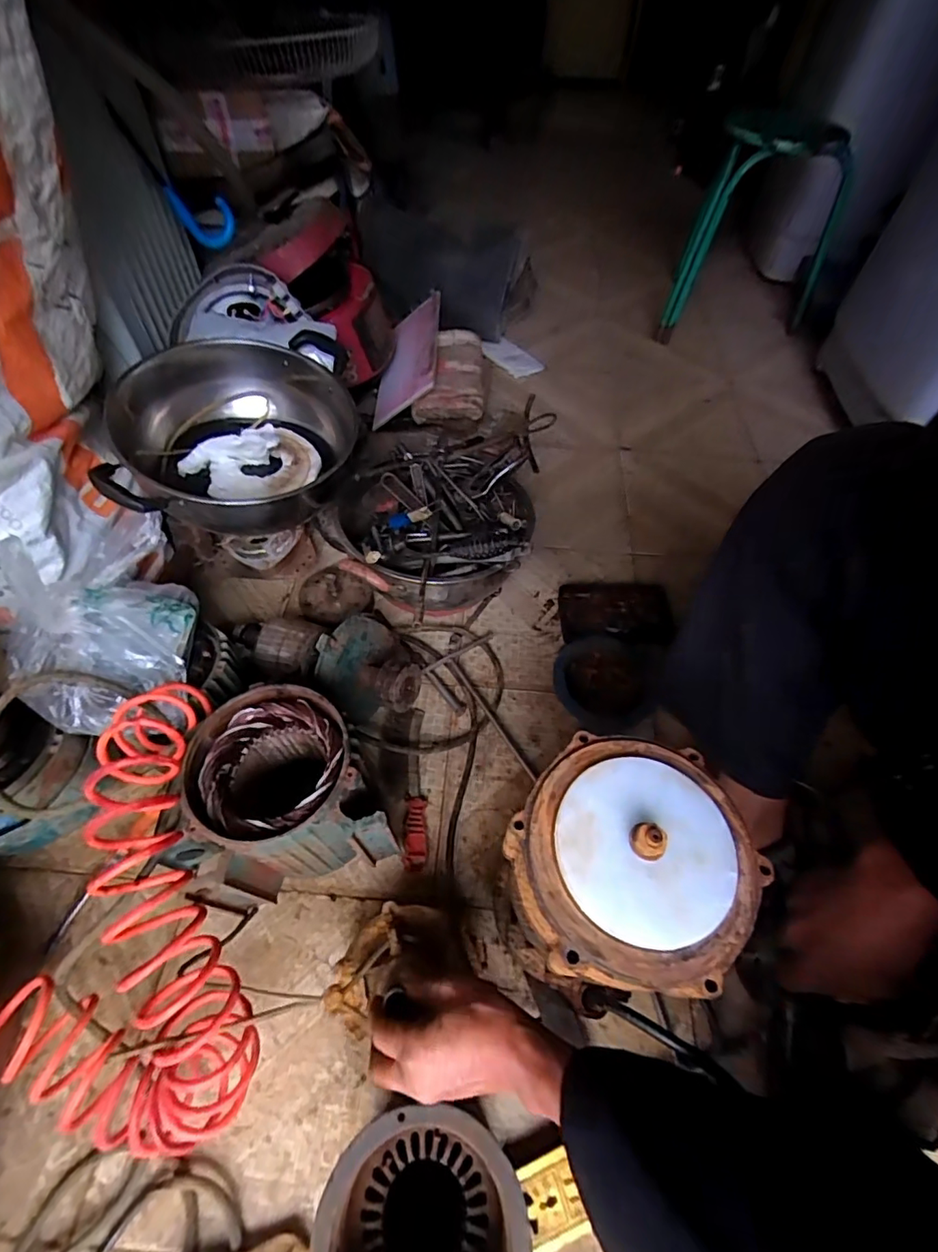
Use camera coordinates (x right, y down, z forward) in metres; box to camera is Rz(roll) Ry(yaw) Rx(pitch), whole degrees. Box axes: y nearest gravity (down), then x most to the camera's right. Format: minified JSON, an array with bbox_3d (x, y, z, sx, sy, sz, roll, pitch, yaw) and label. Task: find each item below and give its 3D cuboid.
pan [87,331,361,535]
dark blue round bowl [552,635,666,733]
[{"bbox_3d":[-0.348,-0.292,0.802,0.333,0.131,0.375,-10,57,-8],"label":"pan"},{"bbox_3d":[0.211,0.082,0.795,0.155,0.033,0.155,0,56,0],"label":"dark blue round bowl"}]

